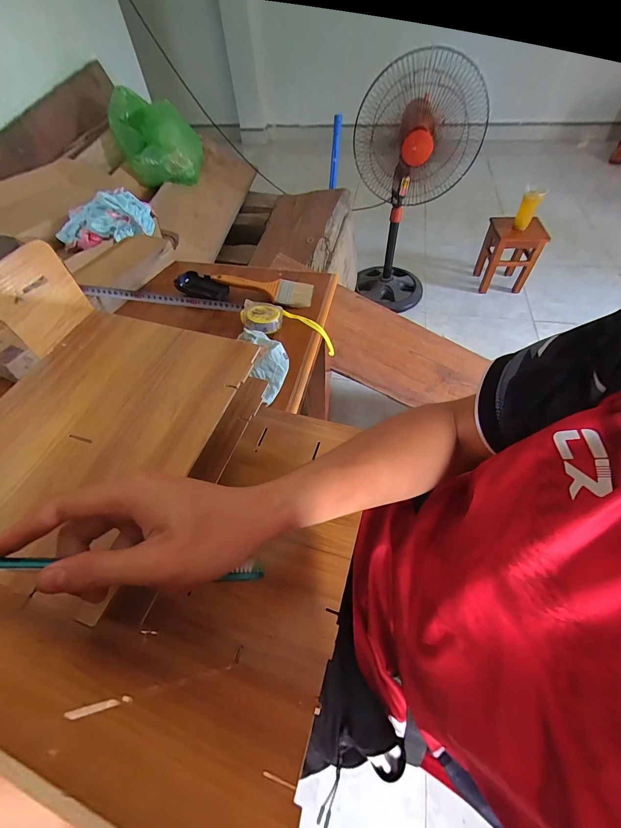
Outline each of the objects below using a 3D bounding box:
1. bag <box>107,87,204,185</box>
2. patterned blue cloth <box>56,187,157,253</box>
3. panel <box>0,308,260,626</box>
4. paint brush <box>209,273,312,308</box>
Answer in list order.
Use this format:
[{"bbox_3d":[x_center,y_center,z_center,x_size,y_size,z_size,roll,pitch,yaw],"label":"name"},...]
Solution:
[{"bbox_3d":[-0.550,-0.999,1.209,0.279,0.215,0.225,-18,55,-9],"label":"bag"},{"bbox_3d":[-0.565,-0.532,0.905,0.257,0.104,0.141,-6,54,0],"label":"patterned blue cloth"},{"bbox_3d":[-0.205,0.004,0.318,0.224,0.013,0.273,13,56,13],"label":"panel"},{"bbox_3d":[-0.087,-0.240,0.621,0.182,0.016,0.064,11,55,-6],"label":"paint brush"}]

